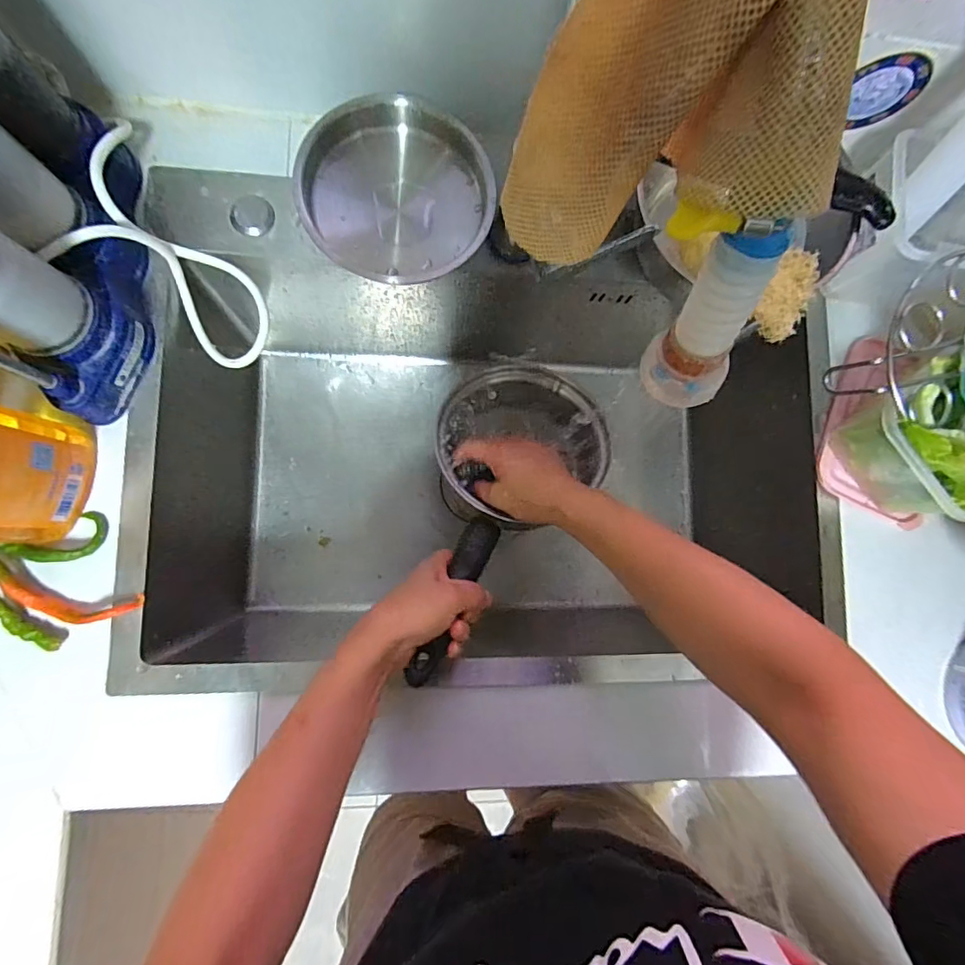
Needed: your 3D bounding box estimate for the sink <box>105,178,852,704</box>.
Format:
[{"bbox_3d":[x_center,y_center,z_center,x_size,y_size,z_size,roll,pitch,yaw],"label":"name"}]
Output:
[{"bbox_3d":[0.010,-0.025,0.590,0.633,0.263,0.438,1,84,-7],"label":"sink"}]

